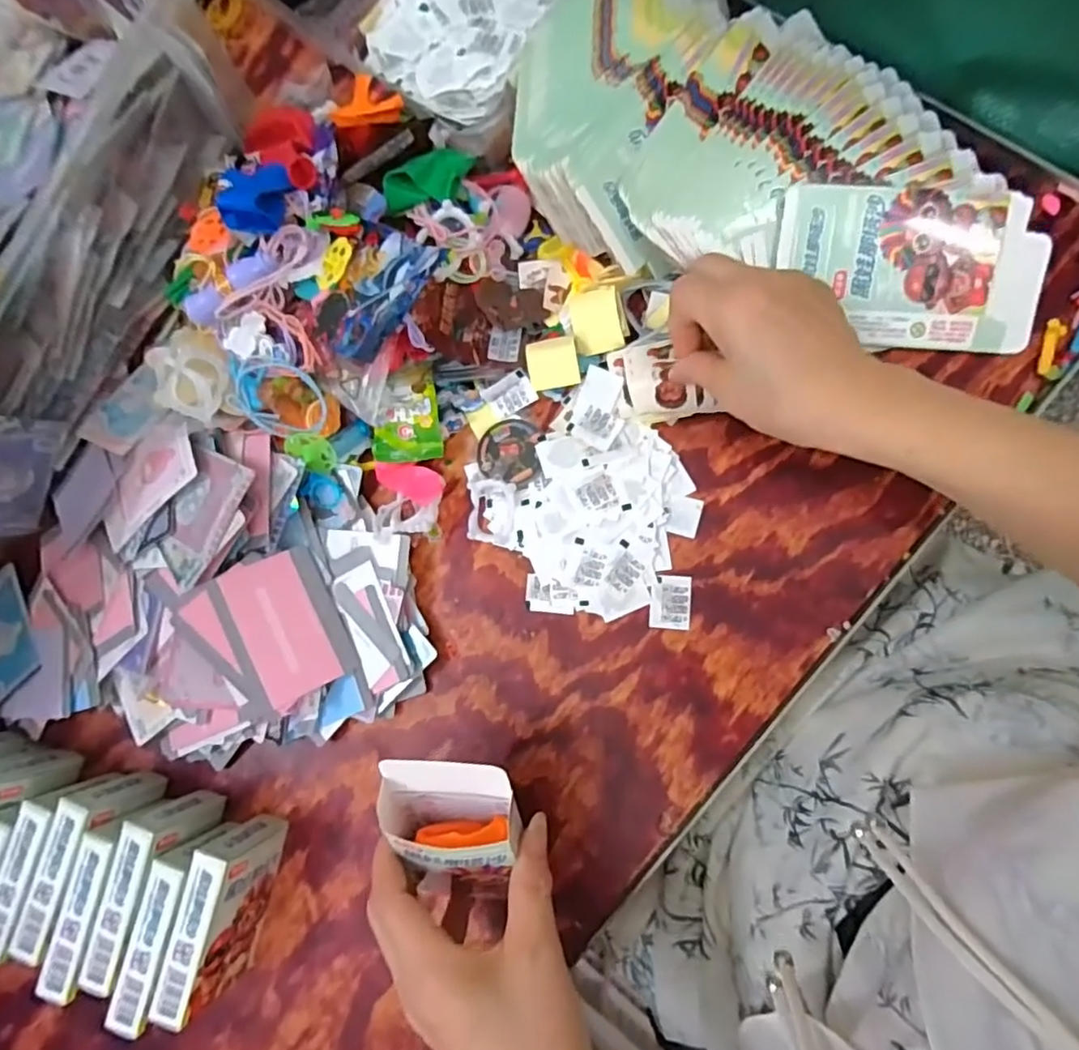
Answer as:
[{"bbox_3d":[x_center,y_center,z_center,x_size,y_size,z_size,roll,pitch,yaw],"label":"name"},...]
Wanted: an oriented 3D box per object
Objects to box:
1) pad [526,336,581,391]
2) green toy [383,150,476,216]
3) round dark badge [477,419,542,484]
[{"bbox_3d":[0.009,-0.102,0.398,0.030,0.006,0.030,-9,100,10],"label":"pad"},{"bbox_3d":[-0.069,-0.213,0.385,0.053,0.022,0.031,-6,82,9],"label":"green toy"},{"bbox_3d":[-0.020,-0.048,0.409,0.040,0.010,0.042,-1,83,10],"label":"round dark badge"}]

